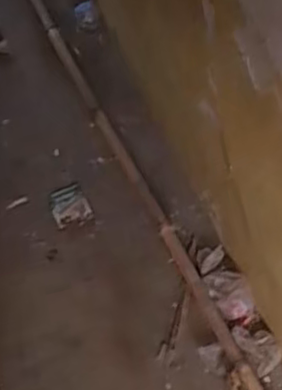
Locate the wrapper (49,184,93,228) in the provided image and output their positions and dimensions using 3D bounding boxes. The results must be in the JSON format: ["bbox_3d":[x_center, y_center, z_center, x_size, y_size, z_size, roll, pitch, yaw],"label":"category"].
[{"bbox_3d":[-0.191,0.026,1.842,0.099,0.034,0.115,-18,53,-8],"label":"wrapper"}]

